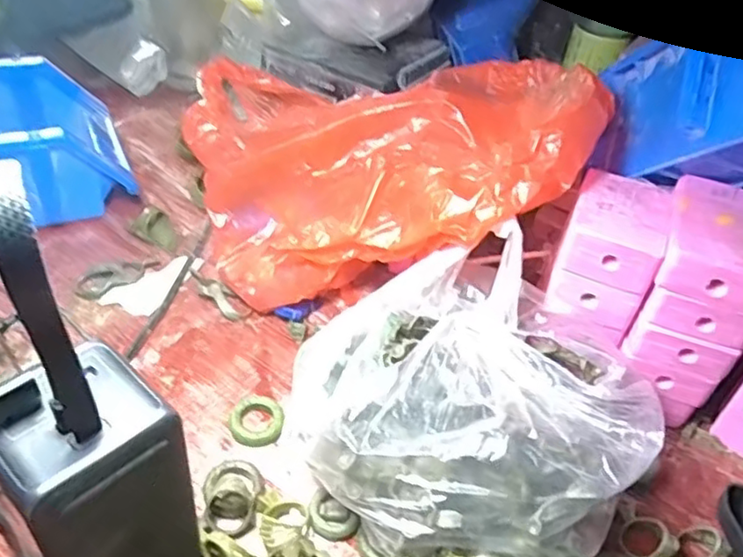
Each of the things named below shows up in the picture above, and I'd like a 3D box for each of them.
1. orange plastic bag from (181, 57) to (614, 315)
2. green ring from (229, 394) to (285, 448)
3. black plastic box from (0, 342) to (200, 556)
[{"bbox_3d":[-0.018,-0.071,0.429,0.286,0.147,0.162,22,45,17],"label":"orange plastic bag"},{"bbox_3d":[-0.064,0.081,0.369,0.030,0.011,0.030,3,43,-3],"label":"green ring"},{"bbox_3d":[-0.103,0.091,0.251,0.047,0.142,0.054,35,50,28],"label":"black plastic box"}]

